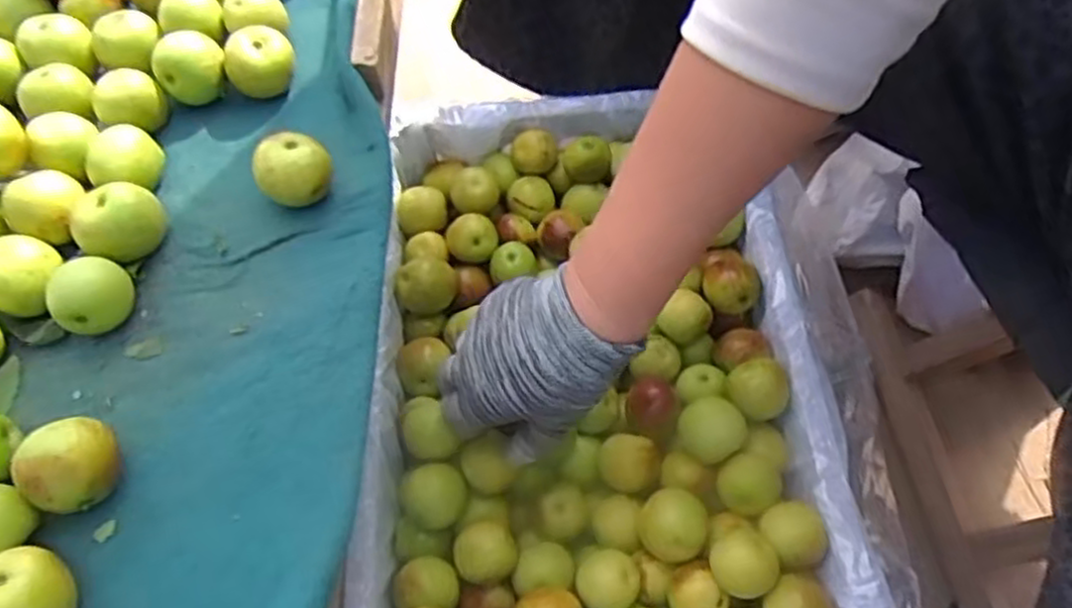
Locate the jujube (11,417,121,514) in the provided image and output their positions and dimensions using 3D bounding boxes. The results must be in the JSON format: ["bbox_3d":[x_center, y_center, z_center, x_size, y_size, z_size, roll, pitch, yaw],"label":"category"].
[{"bbox_3d":[-0.183,0.065,0.298,0.032,0.033,0.032,-17,62,-8],"label":"jujube"}]

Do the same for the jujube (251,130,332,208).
[{"bbox_3d":[-0.117,-0.063,0.366,0.035,0.033,0.028,-17,62,-7],"label":"jujube"}]

